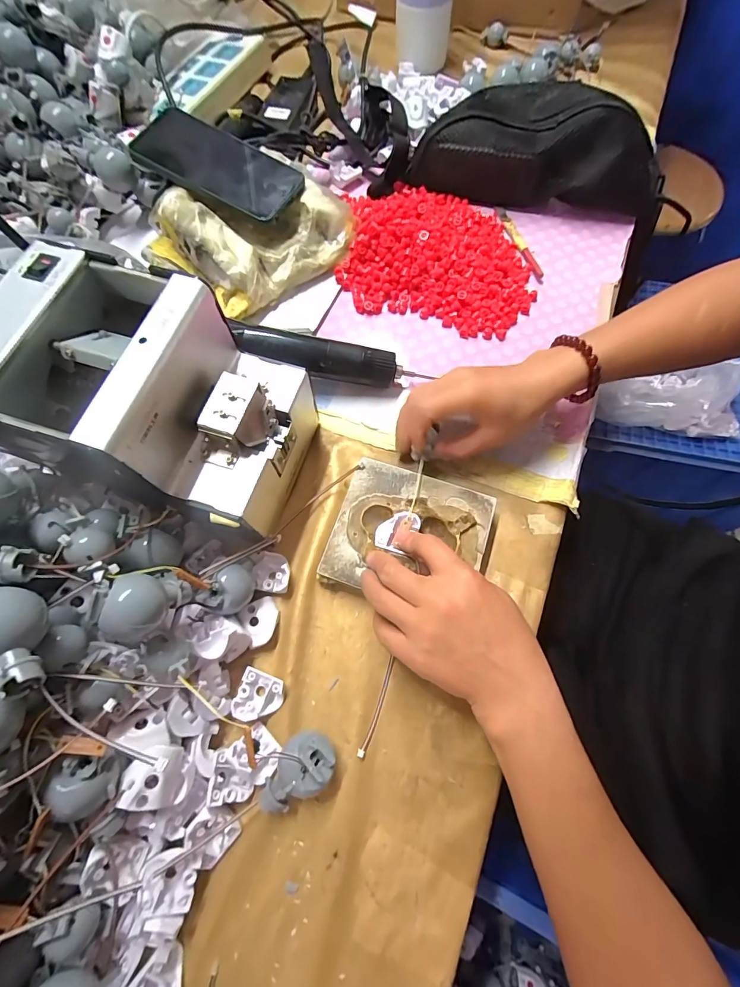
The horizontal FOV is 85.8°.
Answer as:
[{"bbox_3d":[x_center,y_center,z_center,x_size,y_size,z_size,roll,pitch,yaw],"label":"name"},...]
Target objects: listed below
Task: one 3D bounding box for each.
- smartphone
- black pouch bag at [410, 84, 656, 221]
[{"bbox_3d":[-0.151,-0.333,0.401,0.159,0.010,0.076,30,73,2],"label":"smartphone"},{"bbox_3d":[0.192,-0.395,0.444,0.273,0.068,0.109,15,71,7],"label":"black pouch bag"}]

